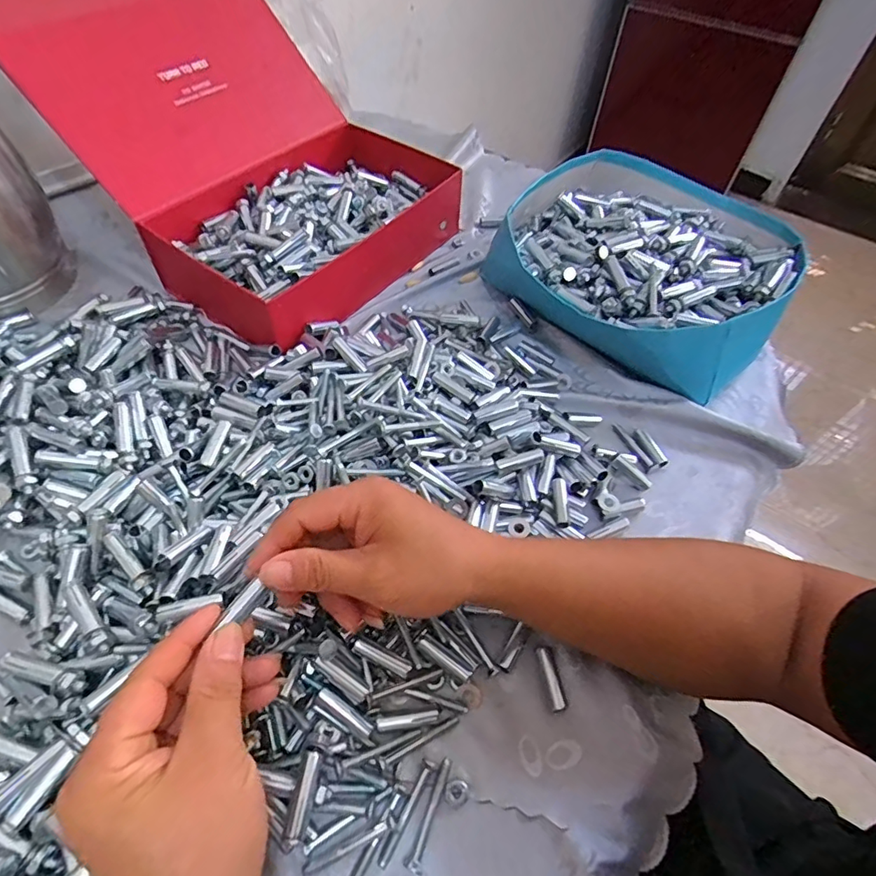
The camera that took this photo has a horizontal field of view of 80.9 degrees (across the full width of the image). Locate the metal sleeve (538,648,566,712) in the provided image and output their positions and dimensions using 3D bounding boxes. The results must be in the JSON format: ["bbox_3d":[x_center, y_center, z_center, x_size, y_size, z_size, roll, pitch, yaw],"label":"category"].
[{"bbox_3d":[0.075,0.159,0.341,0.009,0.007,0.039,-6,55,-8],"label":"metal sleeve"}]

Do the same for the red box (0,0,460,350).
[{"bbox_3d":[-0.193,-0.308,0.538,0.343,0.191,0.298,32,58,18],"label":"red box"}]

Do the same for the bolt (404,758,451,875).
[{"bbox_3d":[-0.005,0.216,0.295,0.012,0.005,0.057,16,55,8],"label":"bolt"}]

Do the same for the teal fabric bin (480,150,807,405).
[{"bbox_3d":[0.210,-0.186,0.549,0.266,0.089,0.272,32,58,18],"label":"teal fabric bin"}]

